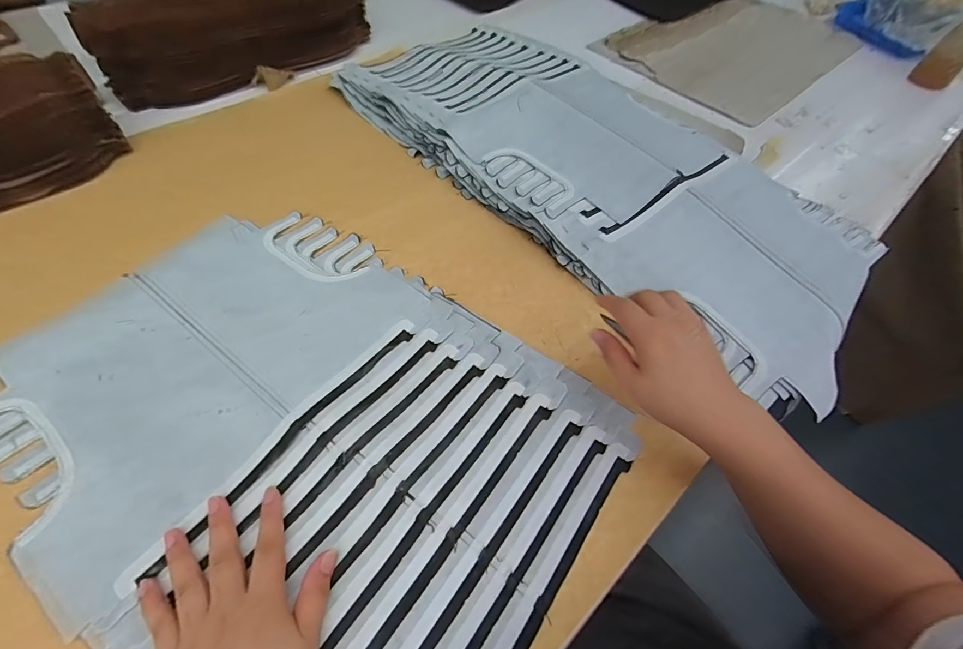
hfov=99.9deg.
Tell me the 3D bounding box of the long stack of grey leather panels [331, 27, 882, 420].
[{"bbox_3d":[0.154,-0.254,0.581,0.369,0.051,0.794,-37,68,-24],"label":"long stack of grey leather panels"}]

